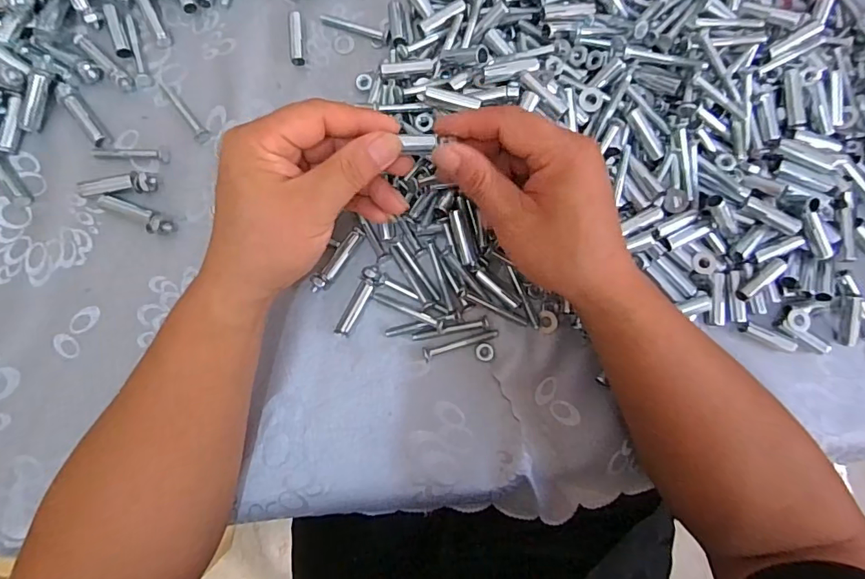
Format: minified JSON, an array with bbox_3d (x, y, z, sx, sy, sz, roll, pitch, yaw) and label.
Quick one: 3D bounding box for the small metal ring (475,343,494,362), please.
[{"bbox_3d":[0.038,0.045,0.351,0.013,0.004,0.013,0,82,-2],"label":"small metal ring"}]

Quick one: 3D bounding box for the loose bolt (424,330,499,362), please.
[{"bbox_3d":[0.021,0.040,0.350,0.055,0.006,0.009,-14,83,-4],"label":"loose bolt"}]

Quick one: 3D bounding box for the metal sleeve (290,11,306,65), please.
[{"bbox_3d":[-0.105,-0.193,0.374,0.010,0.011,0.042,-6,83,-3],"label":"metal sleeve"}]

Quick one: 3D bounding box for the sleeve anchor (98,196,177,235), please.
[{"bbox_3d":[-0.214,-0.054,0.349,0.054,0.013,0.013,26,82,1],"label":"sleeve anchor"}]

